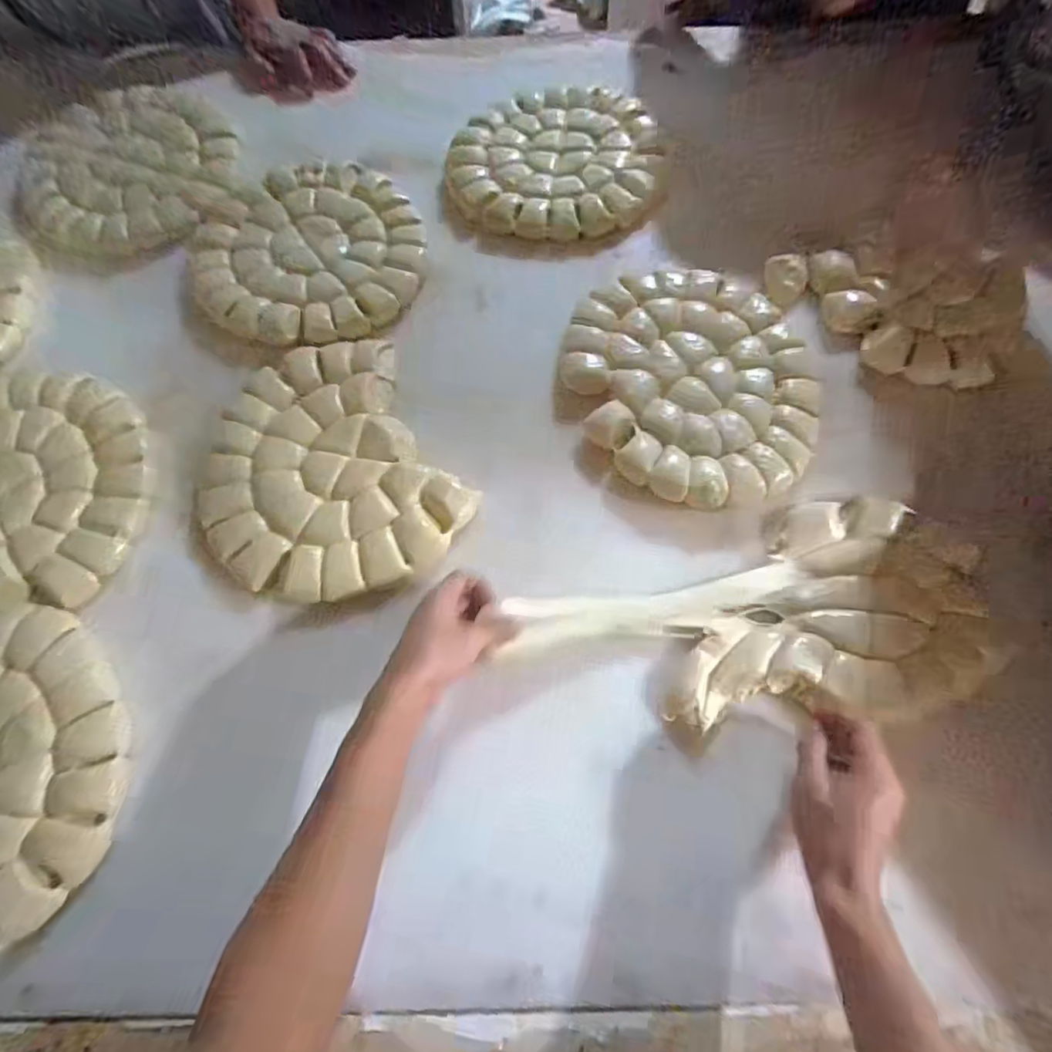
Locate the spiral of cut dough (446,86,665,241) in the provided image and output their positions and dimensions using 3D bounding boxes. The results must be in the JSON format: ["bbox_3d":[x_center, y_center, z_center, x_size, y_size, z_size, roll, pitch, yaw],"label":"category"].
[{"bbox_3d":[0.038,-0.461,0.714,0.259,0.033,0.251,-1,68,2],"label":"spiral of cut dough"}]

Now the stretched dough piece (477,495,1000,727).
[{"bbox_3d":[0.193,0.075,0.489,0.405,0.033,0.185,-6,68,-1],"label":"stretched dough piece"}]

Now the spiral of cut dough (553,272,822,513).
[{"bbox_3d":[0.175,-0.150,0.582,0.239,0.033,0.280,-19,69,-6],"label":"spiral of cut dough"}]

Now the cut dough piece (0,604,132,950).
[{"bbox_3d":[-0.406,0.170,0.454,0.144,0.033,0.250,-41,72,-13],"label":"cut dough piece"}]

